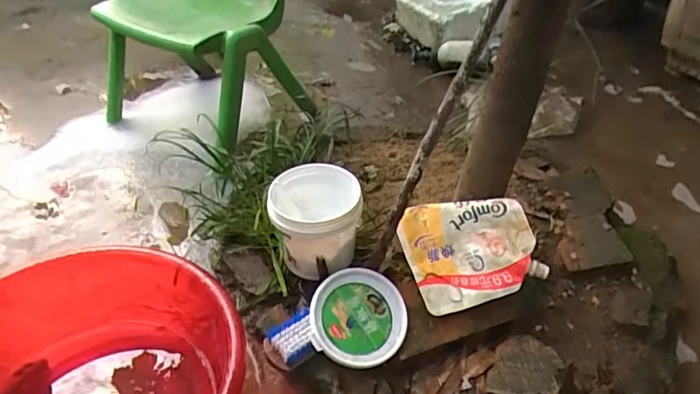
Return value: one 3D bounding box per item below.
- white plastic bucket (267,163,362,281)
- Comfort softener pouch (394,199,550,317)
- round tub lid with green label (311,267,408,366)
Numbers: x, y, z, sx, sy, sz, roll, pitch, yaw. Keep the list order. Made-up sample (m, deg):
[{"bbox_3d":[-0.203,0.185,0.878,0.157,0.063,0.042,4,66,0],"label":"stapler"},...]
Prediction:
[{"bbox_3d":[-0.050,0.038,0.715,0.124,0.125,0.126,1,40,-3],"label":"white plastic bucket"},{"bbox_3d":[0.163,0.067,0.685,0.169,0.025,0.150,-19,70,1],"label":"Comfort softener pouch"},{"bbox_3d":[0.012,0.154,0.643,0.122,0.013,0.118,4,65,-8],"label":"round tub lid with green label"}]

